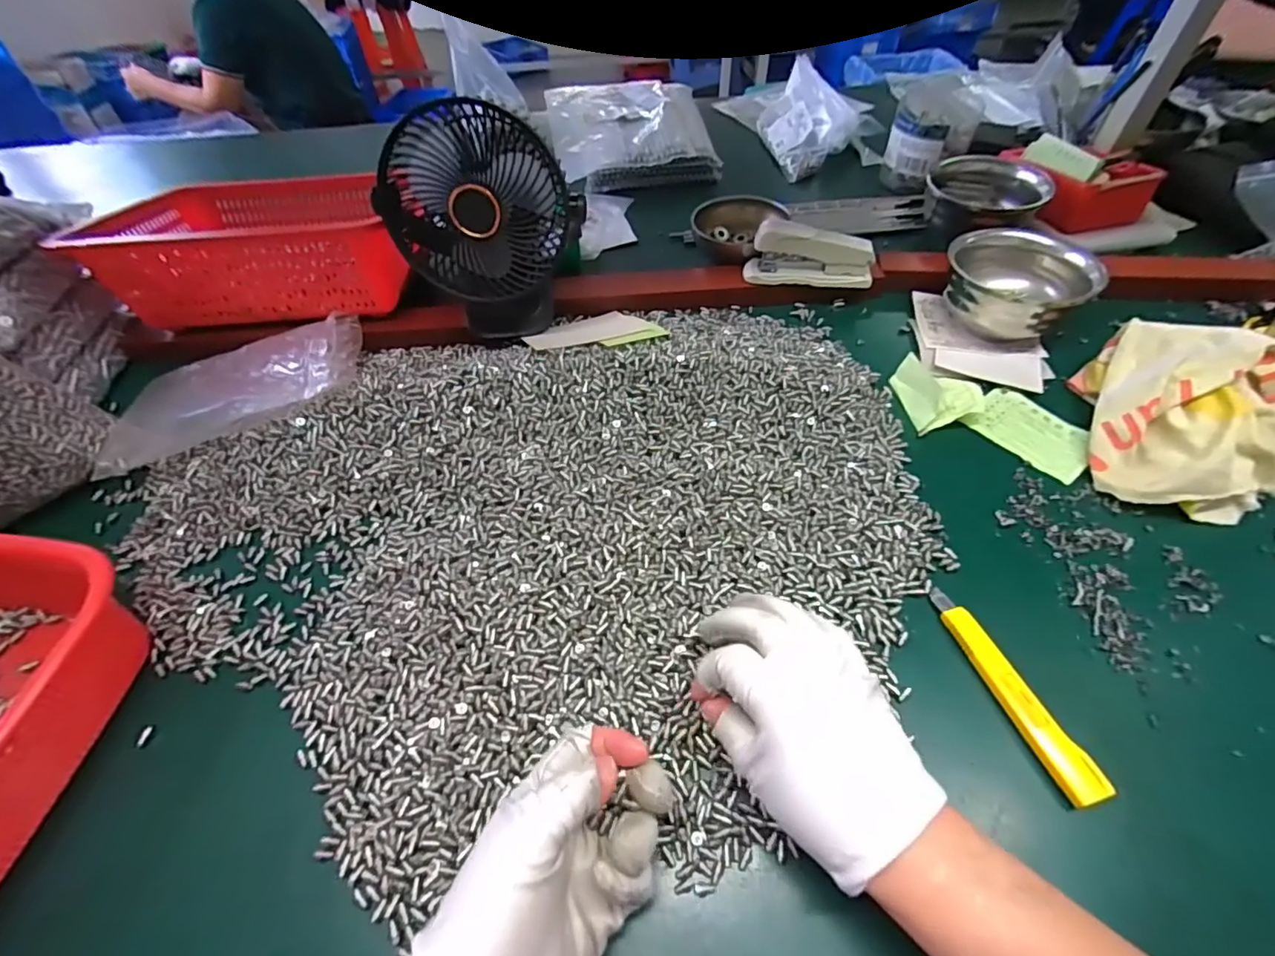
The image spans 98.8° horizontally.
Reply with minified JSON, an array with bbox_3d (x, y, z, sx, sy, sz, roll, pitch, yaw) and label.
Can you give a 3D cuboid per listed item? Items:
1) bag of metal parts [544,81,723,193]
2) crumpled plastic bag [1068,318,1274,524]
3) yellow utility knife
[{"bbox_3d":[-0.015,-0.529,0.826,0.232,0.042,0.293,-7,55,-2],"label":"bag of metal parts"},{"bbox_3d":[0.420,-0.044,0.400,0.153,0.070,0.157,31,59,24],"label":"crumpled plastic bag"},{"bbox_3d":[0.216,0.121,0.320,0.021,0.012,0.126,-17,53,-11],"label":"yellow utility knife"}]

